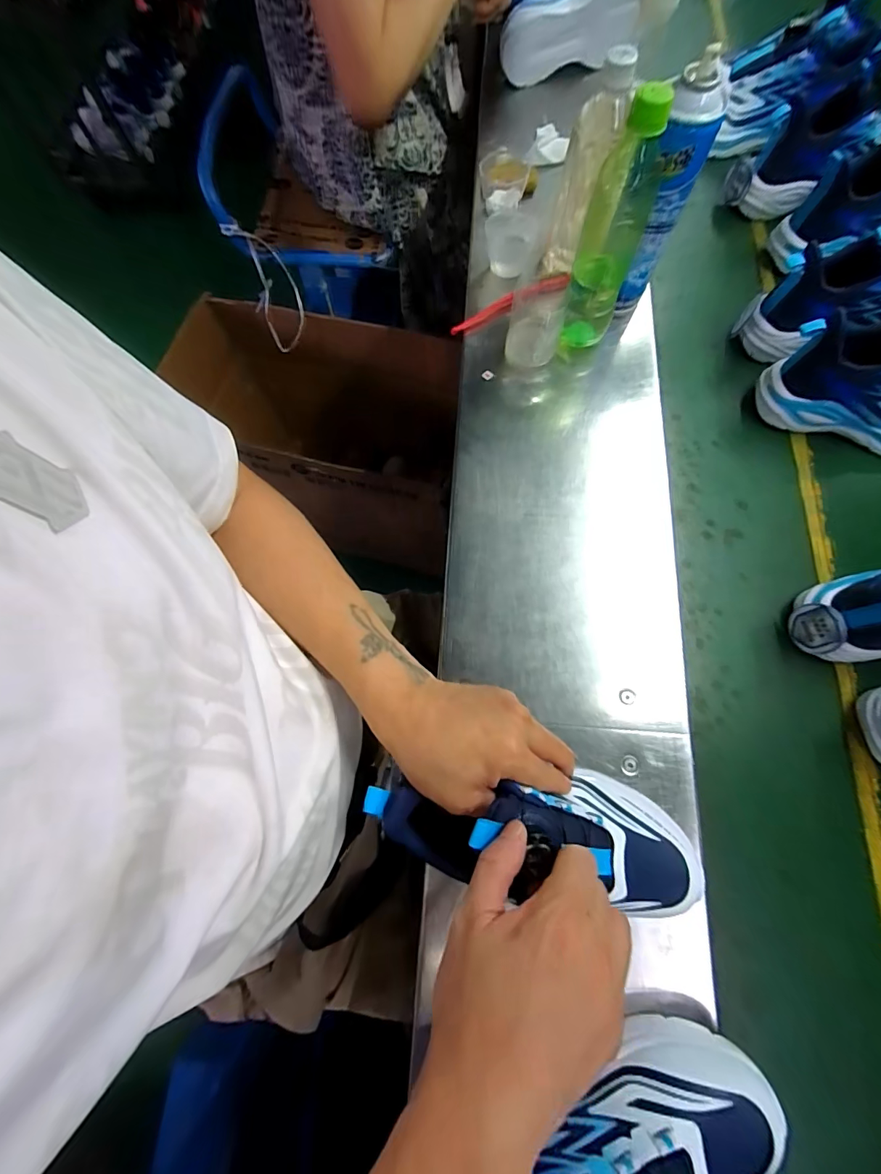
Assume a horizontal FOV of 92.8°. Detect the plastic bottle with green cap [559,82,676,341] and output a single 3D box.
[{"bbox_3d":[0.168,-0.338,0.430,0.057,0.231,0.050,18,74,7],"label":"plastic bottle with green cap"}]

